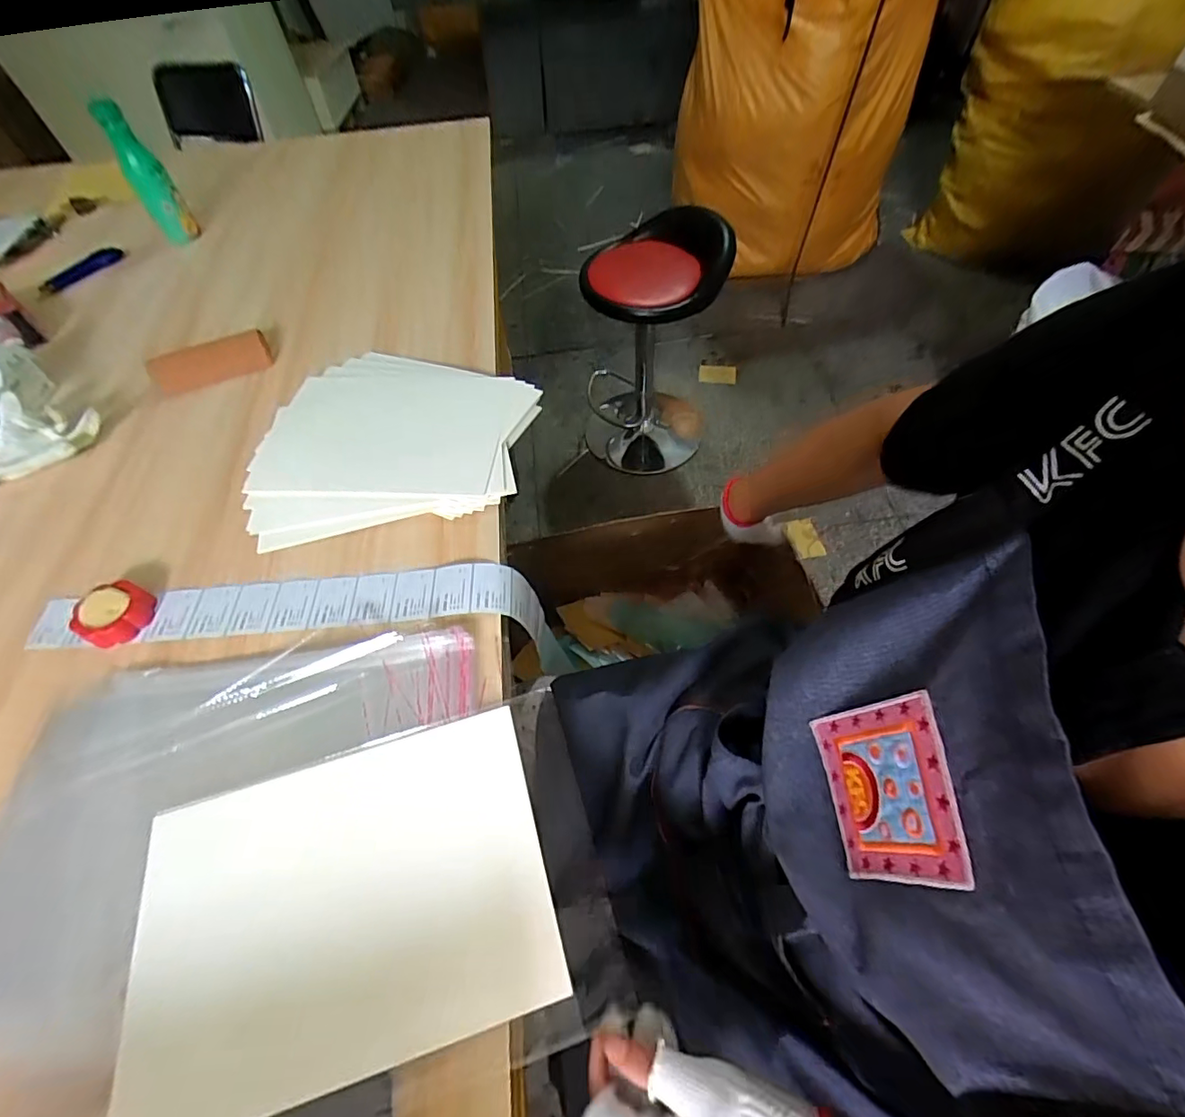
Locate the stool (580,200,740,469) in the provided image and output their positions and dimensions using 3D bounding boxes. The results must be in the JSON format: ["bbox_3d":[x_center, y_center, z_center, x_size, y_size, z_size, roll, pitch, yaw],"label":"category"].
[{"bbox_3d":[0.174,-0.633,1.611,0.394,0.667,0.501,-3,55,2],"label":"stool"}]

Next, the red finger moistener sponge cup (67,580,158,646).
[{"bbox_3d":[-0.489,0.054,0.542,0.058,0.030,0.064,18,58,16],"label":"red finger moistener sponge cup"}]

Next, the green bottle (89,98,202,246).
[{"bbox_3d":[-0.775,-0.666,0.930,0.066,0.202,0.068,-32,59,-18],"label":"green bottle"}]

